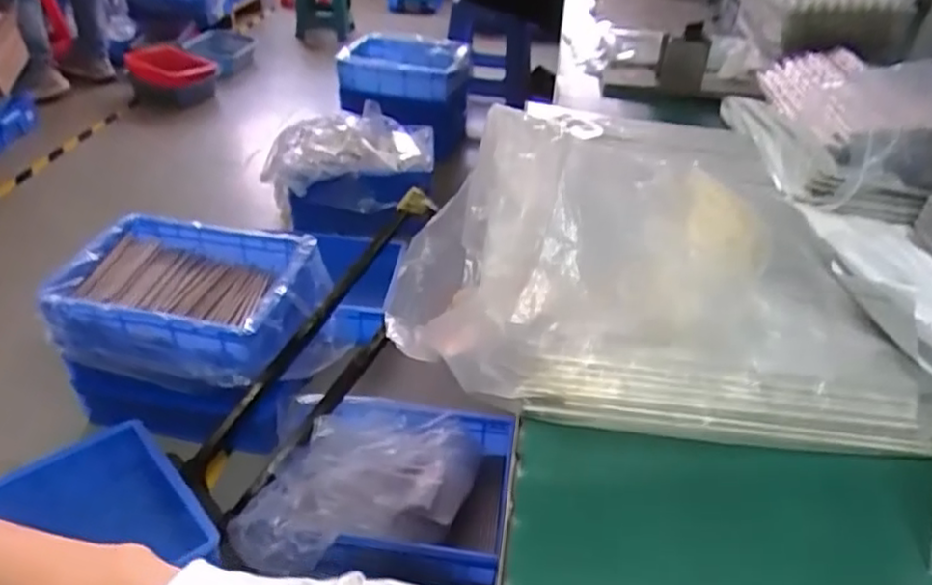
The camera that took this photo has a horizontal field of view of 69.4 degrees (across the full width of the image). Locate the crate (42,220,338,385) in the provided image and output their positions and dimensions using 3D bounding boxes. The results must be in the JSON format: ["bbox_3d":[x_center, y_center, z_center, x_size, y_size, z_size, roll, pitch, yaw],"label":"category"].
[{"bbox_3d":[-0.519,0.010,1.299,0.449,0.142,0.323,4,36,1],"label":"crate"}]

